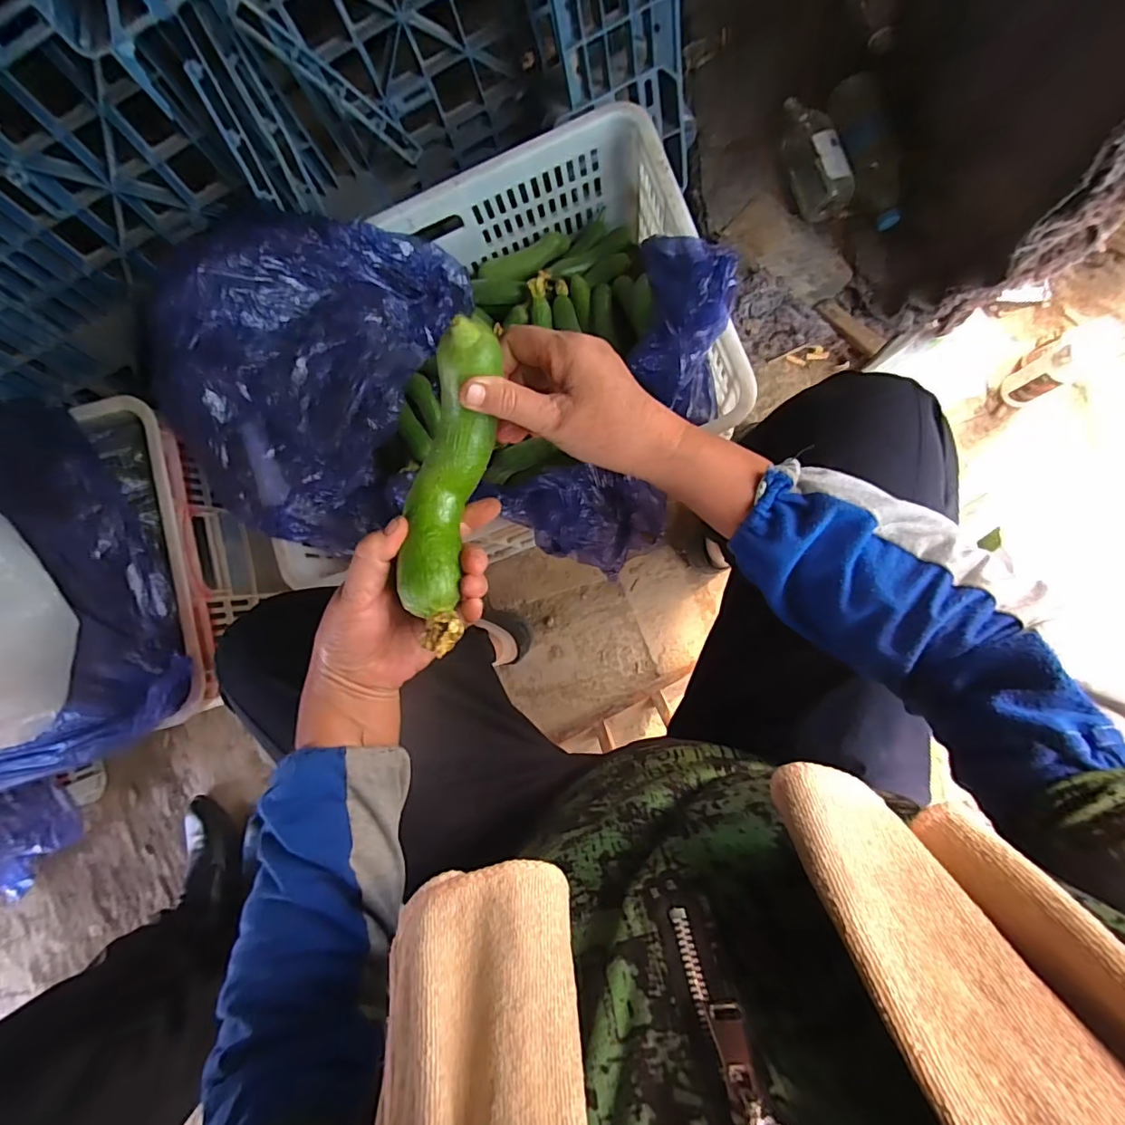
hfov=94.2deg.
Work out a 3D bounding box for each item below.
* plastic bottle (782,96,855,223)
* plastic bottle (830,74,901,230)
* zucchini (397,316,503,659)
[{"bbox_3d":[0.390,-0.630,0.811,0.068,0.063,0.172,-17,87,7],"label":"plastic bottle"},{"bbox_3d":[0.460,-0.623,0.801,0.062,0.076,0.223,-15,87,7],"label":"plastic bottle"},{"bbox_3d":[-0.075,-0.047,0.336,0.052,0.056,0.192,10,95,8],"label":"zucchini"}]

